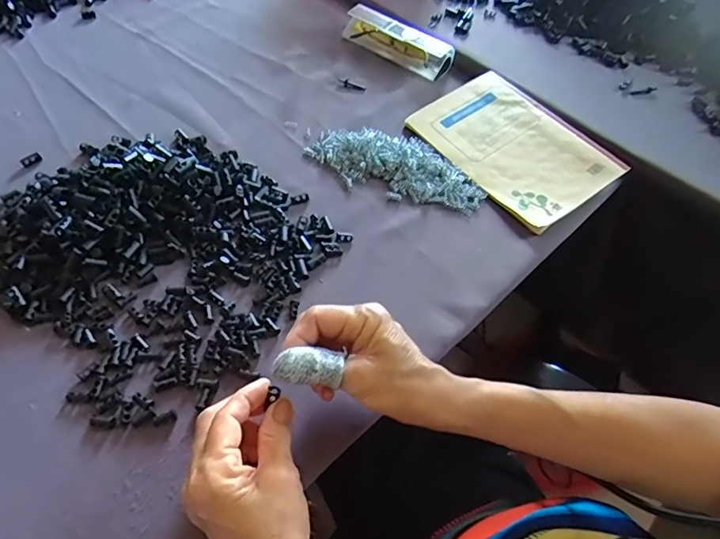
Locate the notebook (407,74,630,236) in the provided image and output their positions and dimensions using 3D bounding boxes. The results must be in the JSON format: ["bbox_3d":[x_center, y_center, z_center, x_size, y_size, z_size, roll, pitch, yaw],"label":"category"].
[{"bbox_3d":[0.171,-0.141,0.549,0.144,0.013,0.202,-32,61,-23],"label":"notebook"}]

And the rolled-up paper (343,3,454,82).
[{"bbox_3d":[0.047,-0.305,0.654,0.155,0.032,0.040,34,59,20],"label":"rolled-up paper"}]

